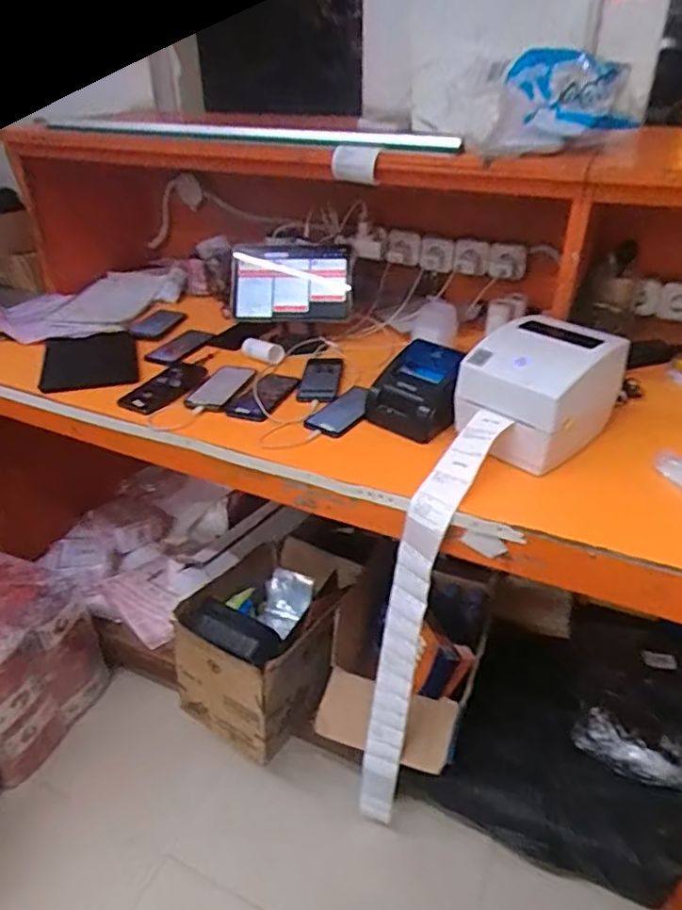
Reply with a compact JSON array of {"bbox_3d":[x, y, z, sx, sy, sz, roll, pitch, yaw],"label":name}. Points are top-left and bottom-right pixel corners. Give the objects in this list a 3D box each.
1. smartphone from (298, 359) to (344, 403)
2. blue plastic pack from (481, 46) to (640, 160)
[{"bbox_3d":[-0.039,-0.147,1.206,0.077,0.016,0.168,2,33,5],"label":"smartphone"},{"bbox_3d":[0.330,-0.511,0.899,0.226,0.131,0.052,-11,34,-15],"label":"blue plastic pack"}]

